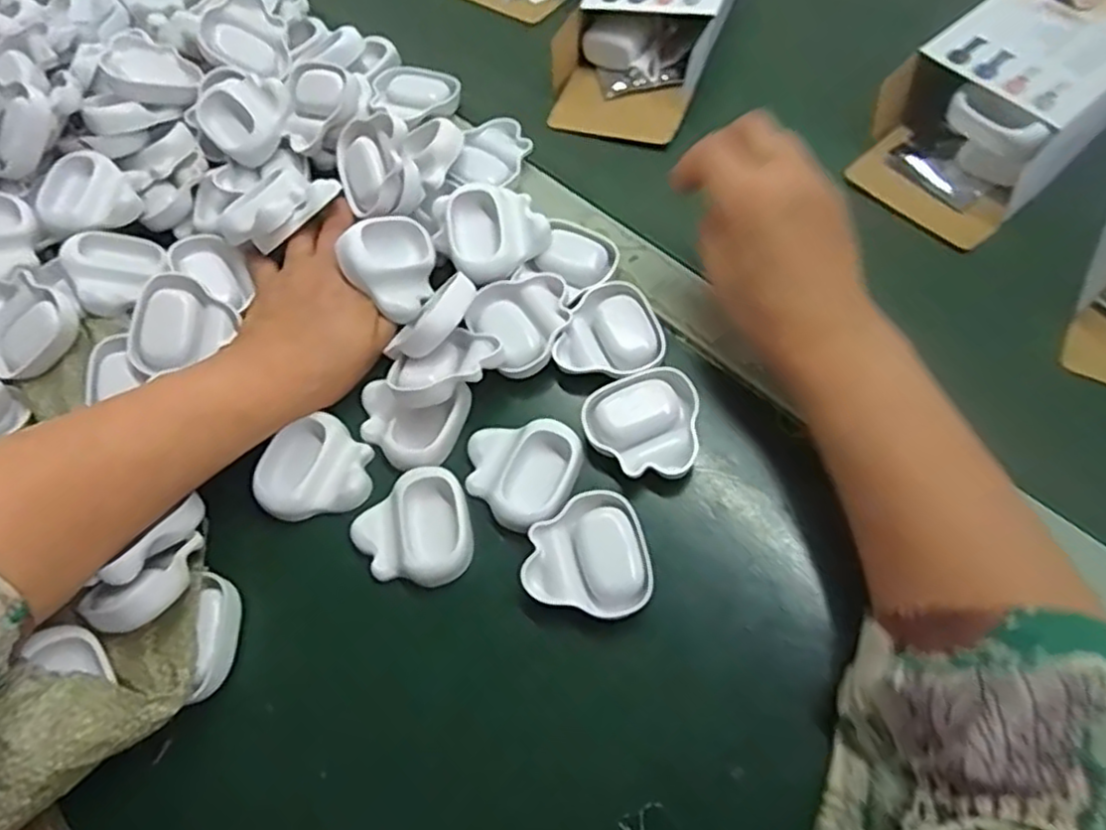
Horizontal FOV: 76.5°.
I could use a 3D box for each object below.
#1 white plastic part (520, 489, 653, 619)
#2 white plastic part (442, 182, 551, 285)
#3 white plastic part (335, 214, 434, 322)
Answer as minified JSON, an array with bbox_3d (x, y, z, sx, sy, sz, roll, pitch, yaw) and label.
[{"bbox_3d":[0.019,0.068,0.353,0.061,0.012,0.060,8,61,8],"label":"white plastic part"},{"bbox_3d":[-0.039,-0.116,0.438,0.059,0.026,0.057,-31,63,-14],"label":"white plastic part"},{"bbox_3d":[-0.103,-0.090,0.429,0.056,0.023,0.064,8,79,-38],"label":"white plastic part"}]

